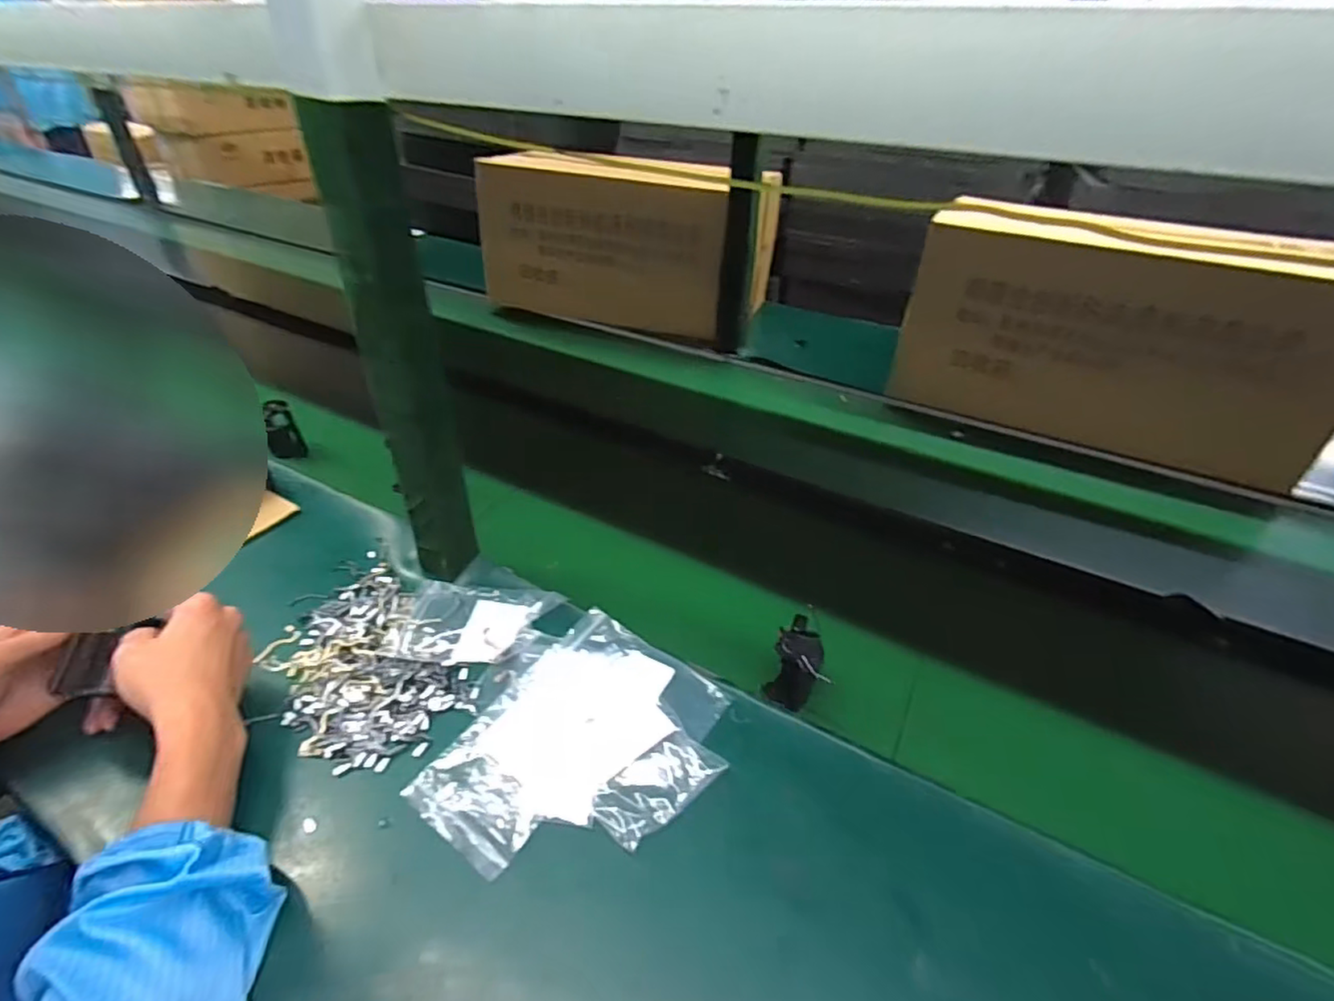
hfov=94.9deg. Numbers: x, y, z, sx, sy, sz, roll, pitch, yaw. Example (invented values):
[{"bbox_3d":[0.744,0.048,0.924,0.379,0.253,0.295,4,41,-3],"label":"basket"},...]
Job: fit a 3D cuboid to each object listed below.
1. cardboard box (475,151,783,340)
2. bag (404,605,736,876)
[{"bbox_3d":[-0.070,-0.533,1.216,0.490,0.285,0.314,16,39,18],"label":"cardboard box"},{"bbox_3d":[-0.061,0.187,0.478,0.186,0.019,0.212,19,40,22],"label":"bag"}]

